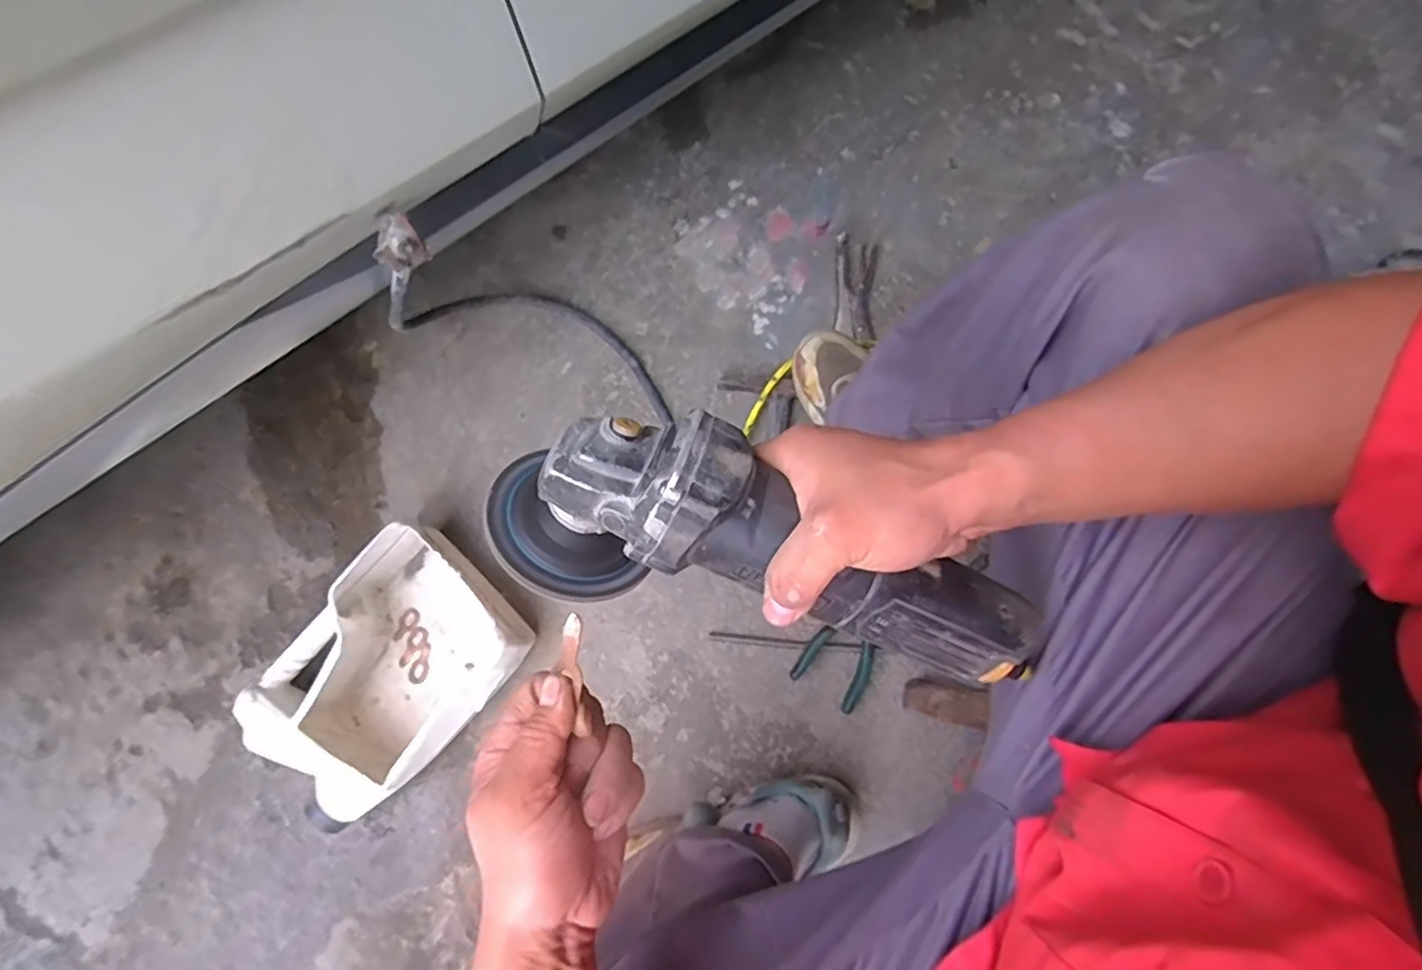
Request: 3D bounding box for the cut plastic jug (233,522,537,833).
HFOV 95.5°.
[{"bbox_3d":[-0.366,0.211,0.730,0.213,0.088,0.281,42,82,9],"label":"cut plastic jug"}]

